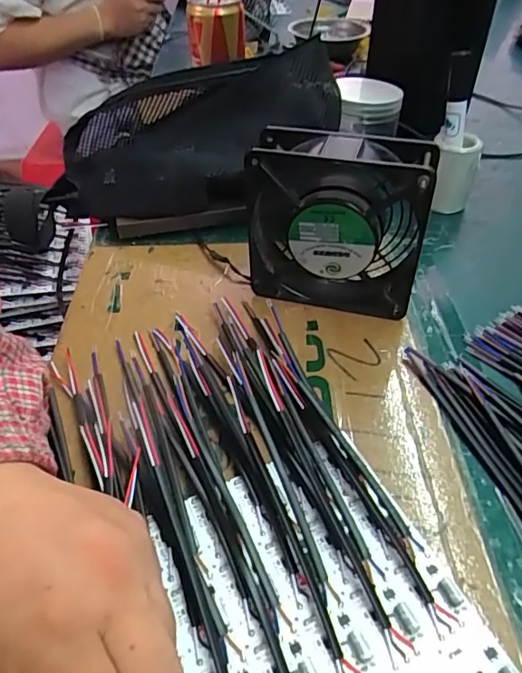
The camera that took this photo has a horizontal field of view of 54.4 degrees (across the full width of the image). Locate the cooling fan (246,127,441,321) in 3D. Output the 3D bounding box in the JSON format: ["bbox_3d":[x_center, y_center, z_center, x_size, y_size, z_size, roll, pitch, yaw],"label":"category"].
[{"bbox_3d":[0.054,-0.077,0.361,0.118,0.121,0.047,15,48,16],"label":"cooling fan"}]

